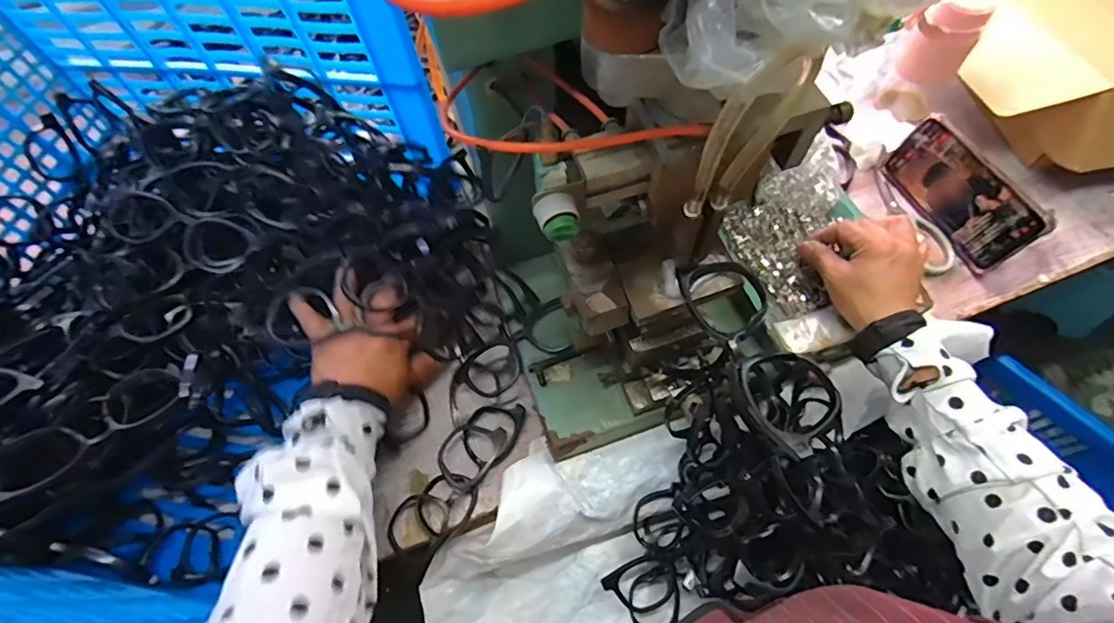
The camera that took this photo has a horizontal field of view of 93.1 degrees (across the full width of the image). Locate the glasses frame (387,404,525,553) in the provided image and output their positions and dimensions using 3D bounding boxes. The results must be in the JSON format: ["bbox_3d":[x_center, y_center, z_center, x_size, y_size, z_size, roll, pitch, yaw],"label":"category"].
[{"bbox_3d":[-0.088,0.144,0.471,0.056,0.022,0.153,30,68,18],"label":"glasses frame"}]

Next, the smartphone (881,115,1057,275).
[{"bbox_3d":[0.420,-0.126,0.553,0.012,0.079,0.165,-11,61,-18],"label":"smartphone"}]

